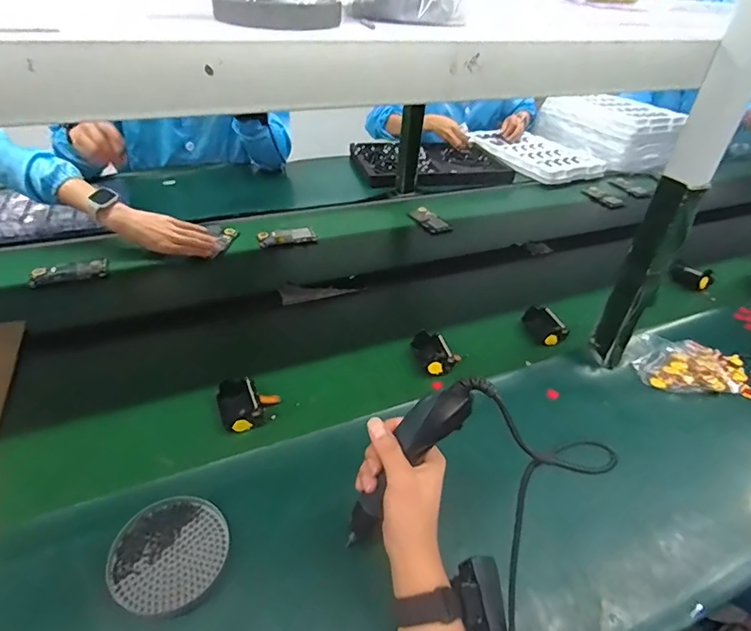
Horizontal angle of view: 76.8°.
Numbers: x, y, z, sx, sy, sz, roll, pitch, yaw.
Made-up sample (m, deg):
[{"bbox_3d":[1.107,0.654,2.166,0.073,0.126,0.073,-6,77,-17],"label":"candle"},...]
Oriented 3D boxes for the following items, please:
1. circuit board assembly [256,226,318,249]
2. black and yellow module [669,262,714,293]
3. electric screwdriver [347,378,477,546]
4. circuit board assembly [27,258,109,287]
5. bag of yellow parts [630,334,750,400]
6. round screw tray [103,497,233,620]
[{"bbox_3d":[-0.195,-0.175,1.049,0.126,0.022,0.040,-4,38,-12],"label":"circuit board assembly"},{"bbox_3d":[0.673,-0.089,1.016,0.048,0.035,0.090,-19,44,-29],"label":"black and yellow module"},{"bbox_3d":[0.024,0.148,0.471,0.032,0.227,0.038,12,32,-34],"label":"electric screwdriver"},{"bbox_3d":[-0.580,-0.081,0.898,0.130,0.023,0.041,-12,41,-22],"label":"circuit board assembly"},{"bbox_3d":[0.526,0.073,0.781,0.220,0.045,0.115,8,37,2],"label":"bag of yellow parts"},{"bbox_3d":[-0.212,0.245,0.490,0.109,0.016,0.111,4,37,-3],"label":"round screw tray"}]

